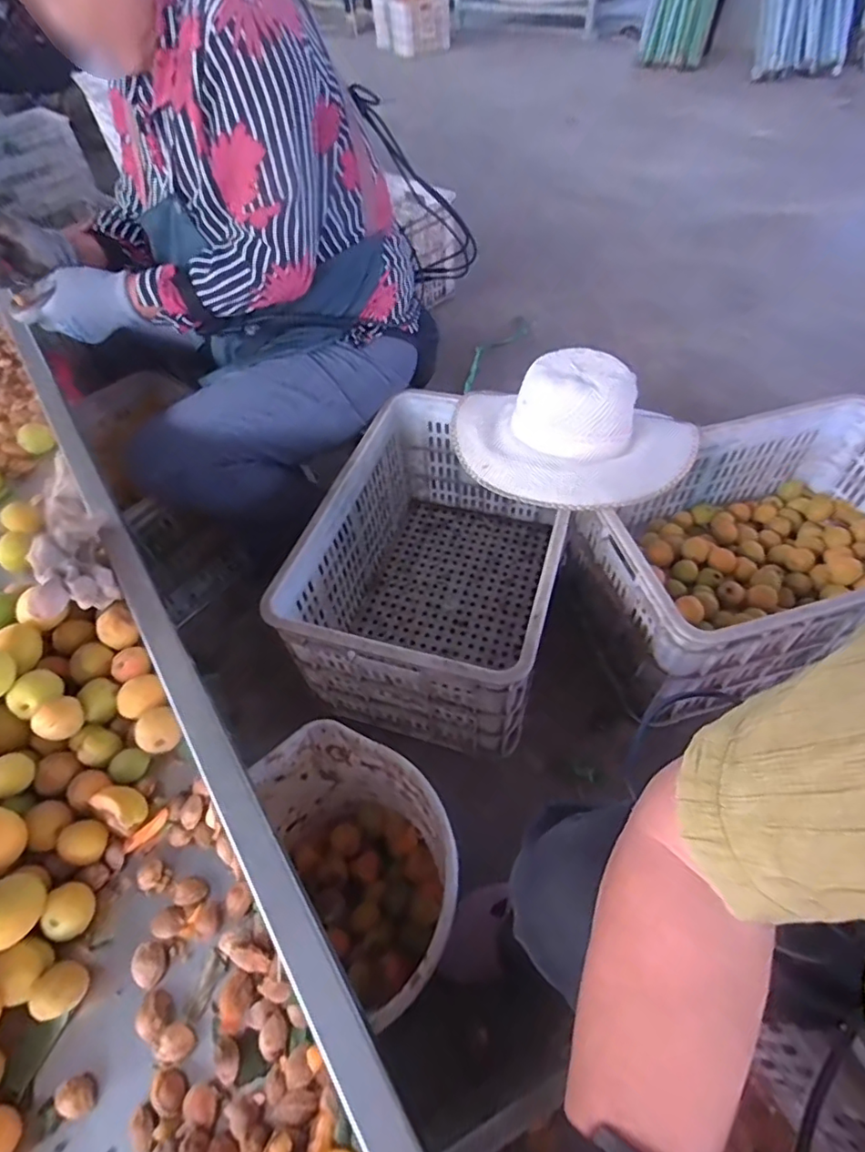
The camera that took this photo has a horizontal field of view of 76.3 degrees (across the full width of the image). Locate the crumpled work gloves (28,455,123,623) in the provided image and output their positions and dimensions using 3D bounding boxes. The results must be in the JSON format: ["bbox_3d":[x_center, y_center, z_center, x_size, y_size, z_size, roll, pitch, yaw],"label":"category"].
[{"bbox_3d":[-0.387,-0.051,0.590,0.066,0.058,0.289,-28,43,-16],"label":"crumpled work gloves"}]

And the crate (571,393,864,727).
[{"bbox_3d":[0.519,-0.050,0.870,0.529,0.222,0.356,-16,53,-7],"label":"crate"}]

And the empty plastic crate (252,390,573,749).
[{"bbox_3d":[0.021,-0.029,0.919,0.358,0.277,0.520,12,55,13],"label":"empty plastic crate"}]

